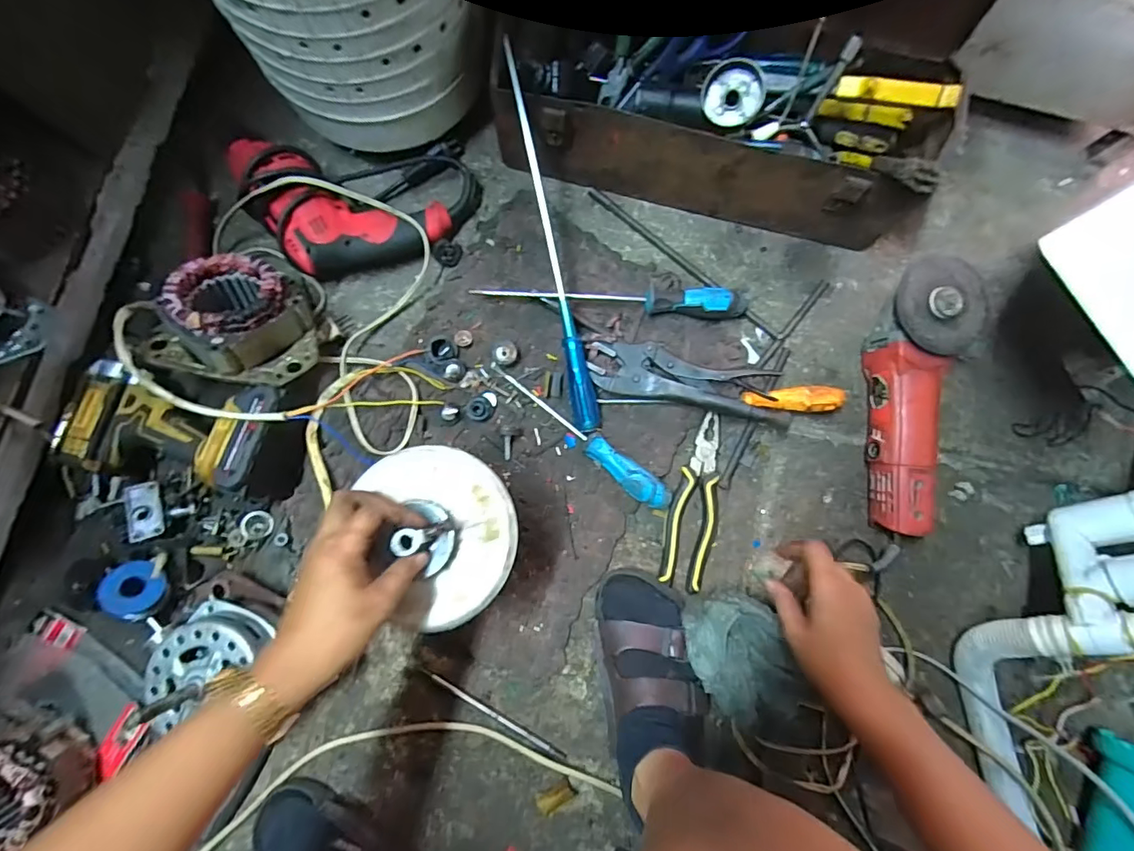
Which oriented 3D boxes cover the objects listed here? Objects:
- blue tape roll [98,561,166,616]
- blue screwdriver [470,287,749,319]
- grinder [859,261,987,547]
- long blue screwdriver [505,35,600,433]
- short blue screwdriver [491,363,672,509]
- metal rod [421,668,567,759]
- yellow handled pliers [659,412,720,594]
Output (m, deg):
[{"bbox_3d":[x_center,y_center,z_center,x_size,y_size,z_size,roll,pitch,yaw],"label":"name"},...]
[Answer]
[{"bbox_3d":[-0.446,0.169,0.517,0.053,0.024,0.050,0,91,-10],"label":"blue tape roll"},{"bbox_3d":[0.052,-0.140,0.567,0.300,0.035,0.028,2,83,0],"label":"blue screwdriver"},{"bbox_3d":[0.385,-0.026,0.545,0.102,0.093,0.286,1,83,0],"label":"grinder"},{"bbox_3d":[-0.013,-0.182,0.527,0.027,0.023,0.388,-12,101,-2],"label":"long blue screwdriver"},{"bbox_3d":[0.010,0.013,0.555,0.244,0.030,0.031,36,84,5],"label":"short blue screwdriver"},{"bbox_3d":[-0.080,0.313,0.540,0.177,0.009,0.011,31,84,3],"label":"metal rod"},{"bbox_3d":[0.146,0.083,0.558,0.053,0.019,0.191,14,83,2],"label":"yellow handled pliers"}]

